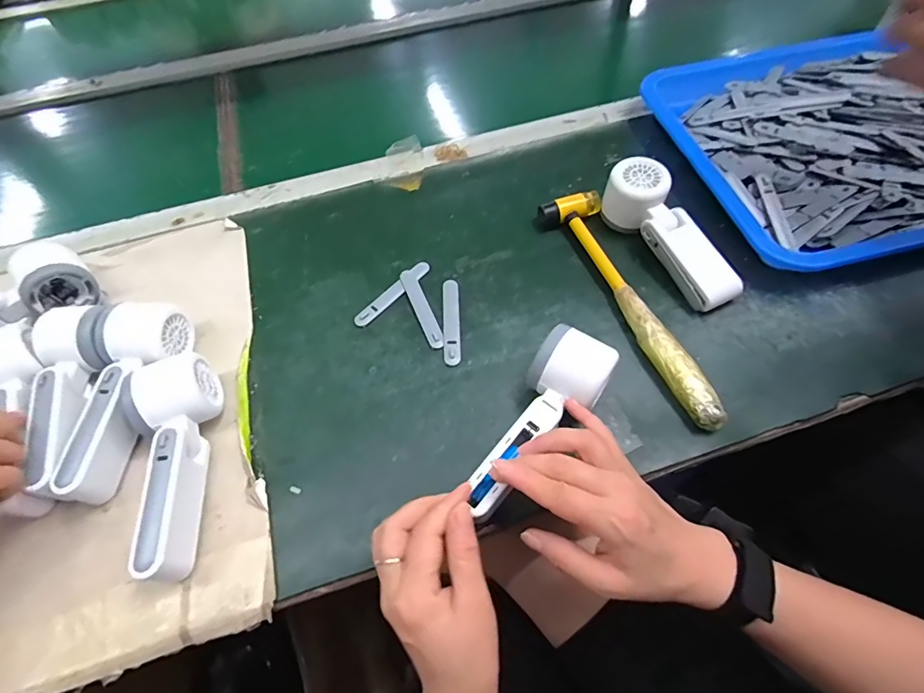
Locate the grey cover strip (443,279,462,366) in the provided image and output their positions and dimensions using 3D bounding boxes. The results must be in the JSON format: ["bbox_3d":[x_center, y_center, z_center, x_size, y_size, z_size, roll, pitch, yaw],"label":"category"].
[{"bbox_3d":[-0.010,-0.025,0.433,0.016,0.004,0.094,-3,57,1],"label":"grey cover strip"}]

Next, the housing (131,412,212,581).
[{"bbox_3d":[-0.209,0.109,0.336,0.025,0.045,0.111,-8,57,-1],"label":"housing"}]

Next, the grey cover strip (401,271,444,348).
[{"bbox_3d":[-0.039,-0.037,0.443,0.015,0.005,0.093,-22,59,-10],"label":"grey cover strip"}]

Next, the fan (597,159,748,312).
[{"bbox_3d":[0.199,-0.109,0.438,0.055,0.051,0.162,-27,60,-13],"label":"fan"}]

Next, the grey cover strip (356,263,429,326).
[{"bbox_3d":[-0.067,-0.053,0.454,0.015,0.008,0.094,37,67,24],"label":"grey cover strip"}]

